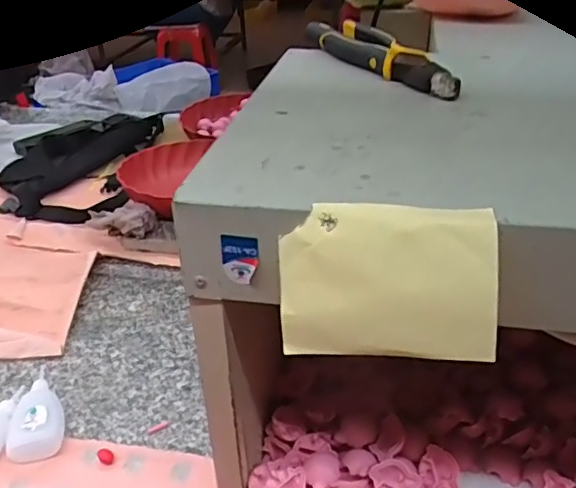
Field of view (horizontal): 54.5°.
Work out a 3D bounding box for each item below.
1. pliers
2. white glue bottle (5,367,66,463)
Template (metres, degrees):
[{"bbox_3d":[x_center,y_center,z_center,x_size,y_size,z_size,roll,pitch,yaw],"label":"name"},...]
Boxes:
[{"bbox_3d":[0.080,-0.160,0.469,0.043,0.019,0.197,-16,35,-22],"label":"pliers"},{"bbox_3d":[-0.226,0.146,0.512,0.043,0.024,0.114,-8,33,-11],"label":"white glue bottle"}]

